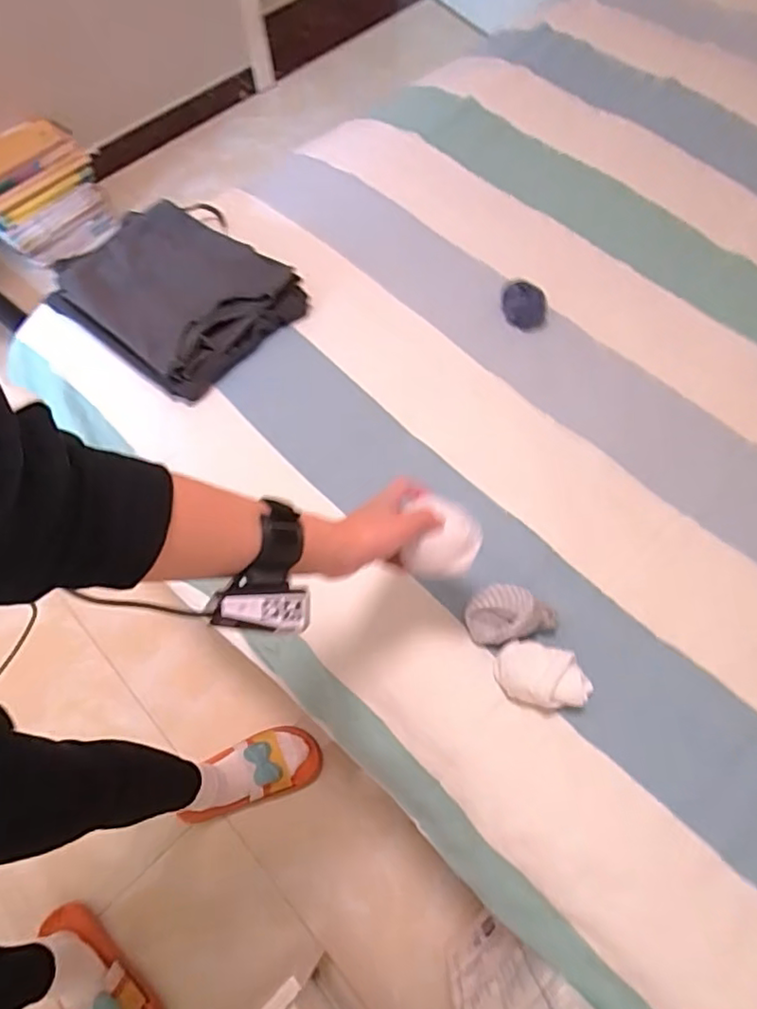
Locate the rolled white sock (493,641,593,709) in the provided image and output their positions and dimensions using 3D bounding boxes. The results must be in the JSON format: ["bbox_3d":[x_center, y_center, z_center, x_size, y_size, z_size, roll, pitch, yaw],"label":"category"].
[{"bbox_3d":[0.169,0.176,0.626,0.097,0.040,0.064,16,65,10],"label":"rolled white sock"}]

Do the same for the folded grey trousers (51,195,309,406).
[{"bbox_3d":[-0.302,-0.311,0.893,0.341,0.071,0.272,37,70,19],"label":"folded grey trousers"}]

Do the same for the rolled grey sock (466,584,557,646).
[{"bbox_3d":[0.140,0.121,0.653,0.092,0.045,0.063,-19,64,-7],"label":"rolled grey sock"}]

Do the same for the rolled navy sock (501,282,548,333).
[{"bbox_3d":[0.209,-0.285,0.868,0.067,0.067,0.054,7,64,7],"label":"rolled navy sock"}]

